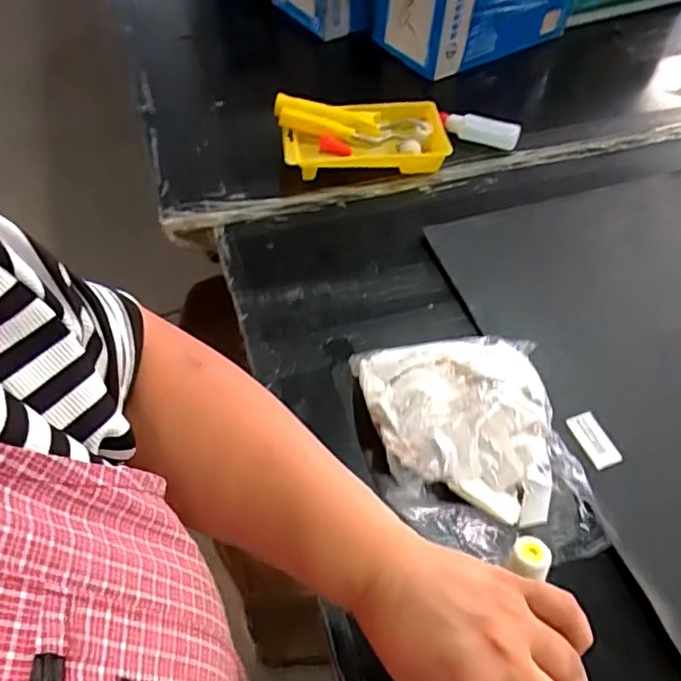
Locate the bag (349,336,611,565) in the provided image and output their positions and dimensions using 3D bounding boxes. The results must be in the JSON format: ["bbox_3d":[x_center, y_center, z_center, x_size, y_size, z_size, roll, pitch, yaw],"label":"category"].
[{"bbox_3d":[0.104,0.079,0.489,0.156,0.075,0.201,-4,54,-4],"label":"bag"}]

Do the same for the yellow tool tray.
[{"bbox_3d":[0.025,-0.239,0.719,0.192,0.044,0.110,-2,54,-3],"label":"yellow tool tray"}]

